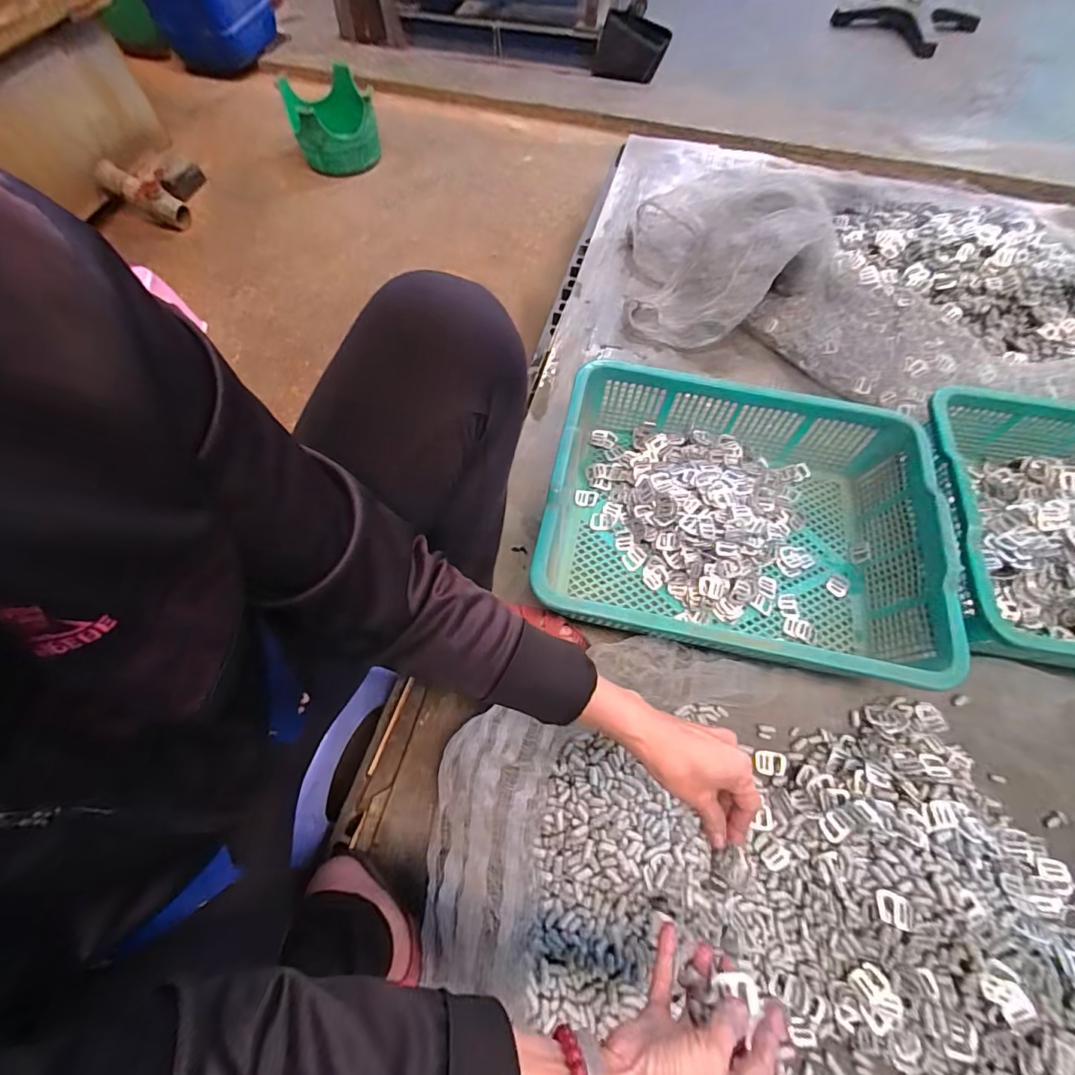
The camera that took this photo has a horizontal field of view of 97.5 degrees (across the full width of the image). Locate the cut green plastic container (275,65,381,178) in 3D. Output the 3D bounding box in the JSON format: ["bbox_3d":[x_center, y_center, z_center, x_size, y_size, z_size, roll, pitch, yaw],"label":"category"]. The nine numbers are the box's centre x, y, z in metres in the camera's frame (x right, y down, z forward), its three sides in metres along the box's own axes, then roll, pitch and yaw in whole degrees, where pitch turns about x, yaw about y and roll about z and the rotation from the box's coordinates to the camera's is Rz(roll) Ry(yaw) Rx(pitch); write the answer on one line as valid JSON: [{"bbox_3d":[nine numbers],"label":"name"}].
[{"bbox_3d":[-0.553,-1.116,1.295,0.224,0.173,0.161,-16,65,-8],"label":"cut green plastic container"}]

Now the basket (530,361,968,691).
[{"bbox_3d":[0.257,-0.020,0.626,0.476,0.126,0.363,12,63,3],"label":"basket"}]

